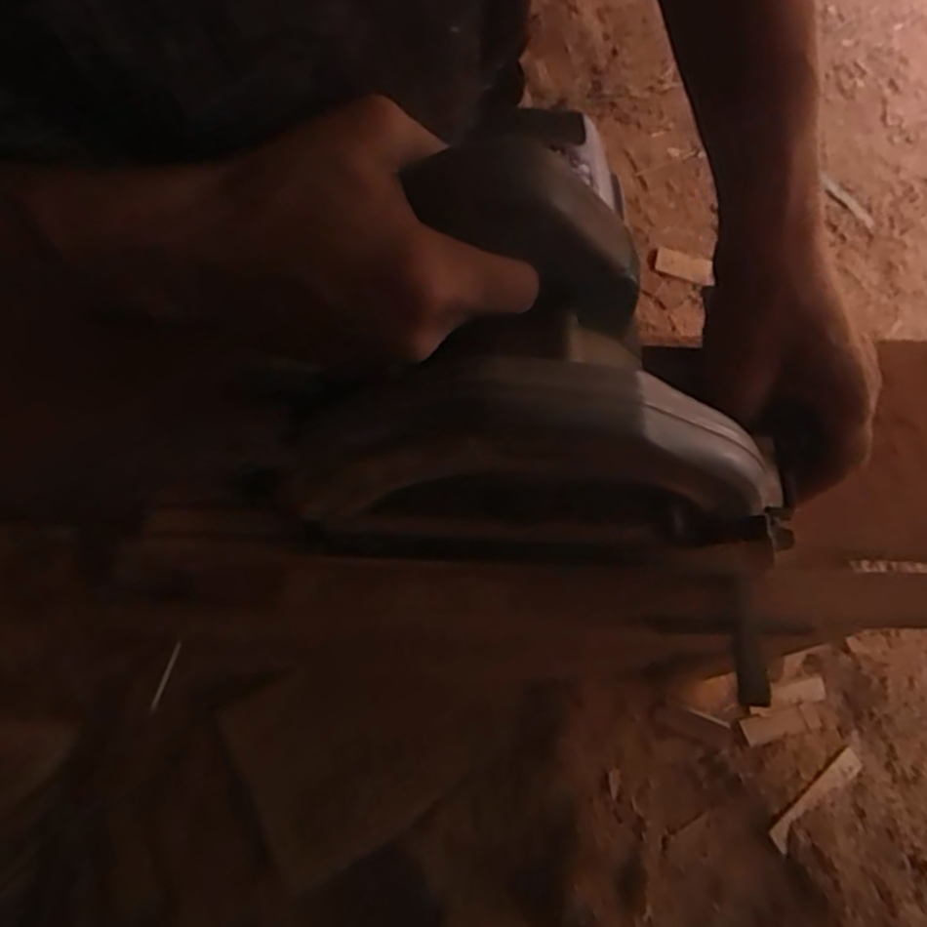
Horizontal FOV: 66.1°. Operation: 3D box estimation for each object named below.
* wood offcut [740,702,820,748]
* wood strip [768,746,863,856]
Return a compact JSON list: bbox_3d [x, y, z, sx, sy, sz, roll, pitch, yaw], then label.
[{"bbox_3d":[0.445,0.361,0.992,0.126,0.016,0.034,-6,70,-20],"label":"wood offcut"},{"bbox_3d":[0.478,0.452,0.965,0.185,0.012,0.030,-28,73,-25],"label":"wood strip"}]

